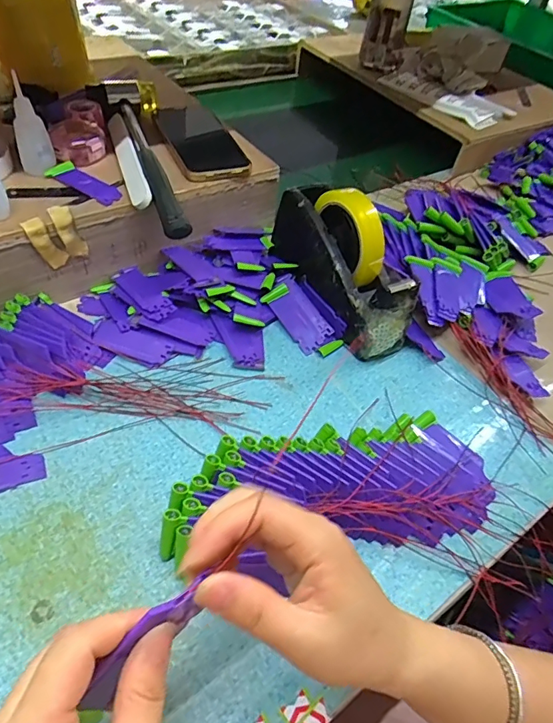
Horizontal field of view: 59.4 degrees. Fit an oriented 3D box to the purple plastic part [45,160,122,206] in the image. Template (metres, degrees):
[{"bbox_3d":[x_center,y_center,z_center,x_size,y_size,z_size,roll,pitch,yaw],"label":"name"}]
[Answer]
[{"bbox_3d":[-0.183,-0.172,0.468,0.078,0.004,0.029,29,53,15],"label":"purple plastic part"}]

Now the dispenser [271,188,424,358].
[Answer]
[{"bbox_3d":[0.068,-0.104,0.490,0.066,0.113,0.195,-22,67,-24],"label":"dispenser"}]

